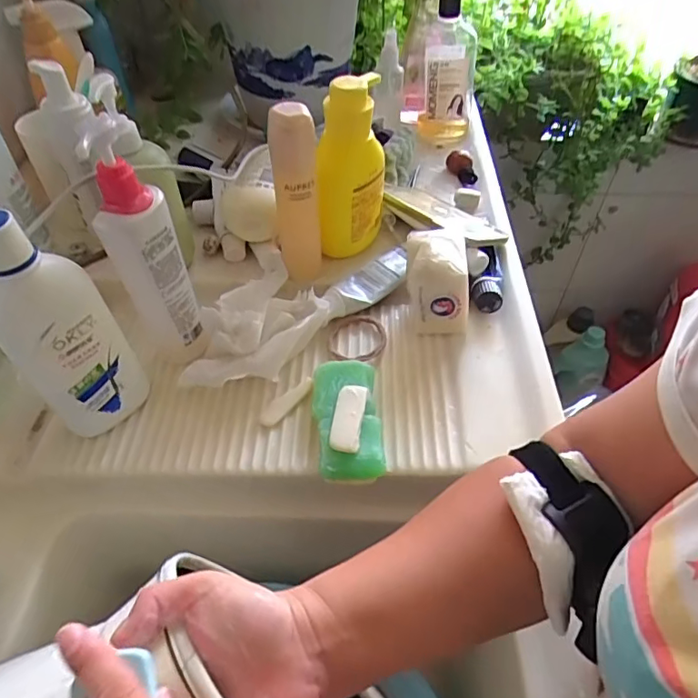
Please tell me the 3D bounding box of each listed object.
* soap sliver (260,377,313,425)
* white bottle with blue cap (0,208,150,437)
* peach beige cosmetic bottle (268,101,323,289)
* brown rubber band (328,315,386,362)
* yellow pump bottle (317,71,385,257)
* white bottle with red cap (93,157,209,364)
[{"bbox_3d":[-0.053,0.044,0.463,0.013,0.004,0.058,35,57,26],"label":"soap sliver"},{"bbox_3d":[-0.211,-0.009,0.394,0.074,0.190,0.047,-34,57,-26],"label":"white bottle with blue cap"},{"bbox_3d":[-0.051,-0.139,0.505,0.037,0.174,0.040,0,49,0],"label":"peach beige cosmetic bottle"},{"bbox_3d":[0.008,-0.011,0.509,0.059,0.007,0.064,-1,43,1],"label":"brown rubber band"},{"bbox_3d":[0.003,-0.174,0.525,0.062,0.167,0.079,2,49,2],"label":"yellow pump bottle"},{"bbox_3d":[-0.163,-0.065,0.440,0.054,0.179,0.041,-15,51,-13],"label":"white bottle with red cap"}]

